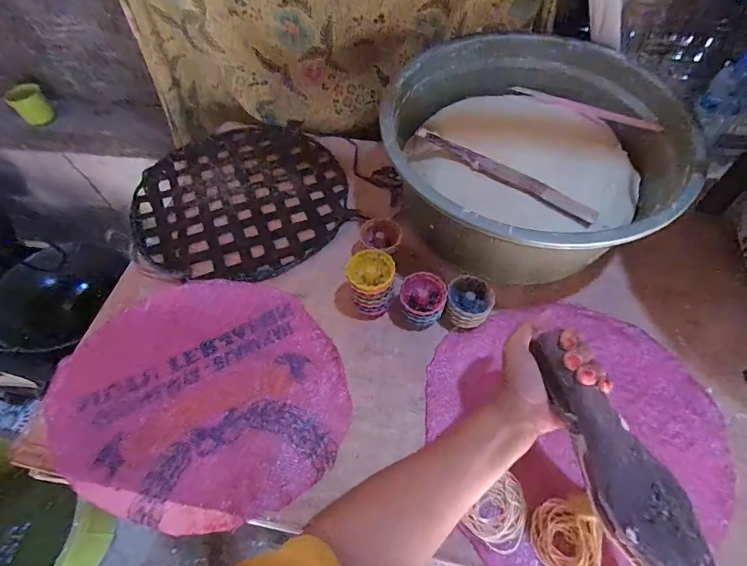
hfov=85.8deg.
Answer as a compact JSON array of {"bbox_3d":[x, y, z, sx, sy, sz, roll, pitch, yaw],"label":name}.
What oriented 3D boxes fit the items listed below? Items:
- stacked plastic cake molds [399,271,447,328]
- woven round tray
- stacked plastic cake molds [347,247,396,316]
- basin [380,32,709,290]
[{"bbox_3d":[0.066,0.028,0.549,0.058,0.056,0.062,0,58,0],"label":"stacked plastic cake molds"},{"bbox_3d":[-0.226,-0.154,0.693,0.343,0.025,0.344,0,58,0],"label":"woven round tray"},{"bbox_3d":[-0.004,0.004,0.552,0.061,0.081,0.072,4,58,2],"label":"stacked plastic cake molds"},{"bbox_3d":[0.221,-0.177,0.606,0.399,0.179,0.384,0,58,0],"label":"basin"}]

